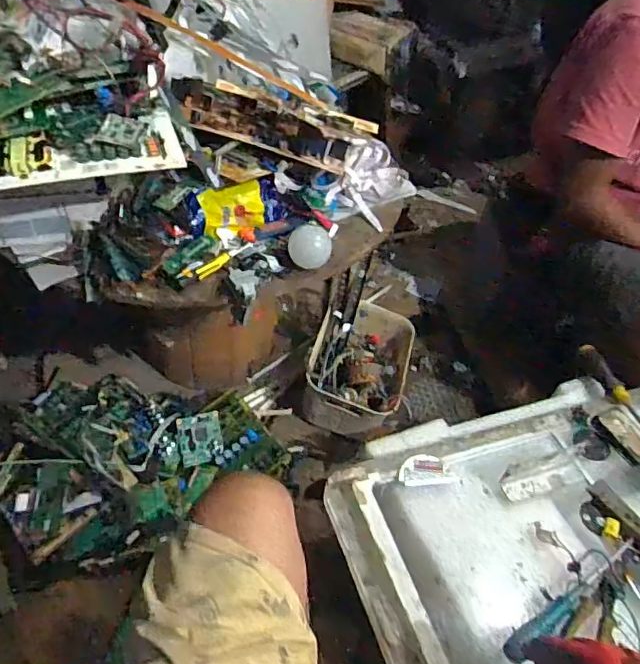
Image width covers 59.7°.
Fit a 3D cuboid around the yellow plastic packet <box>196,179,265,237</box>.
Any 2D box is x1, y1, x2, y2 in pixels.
[{"bbox_3d":[-0.134,-0.188,0.857,0.095,0.067,0.015,-14,16,-6],"label":"yellow plastic packet"}]

